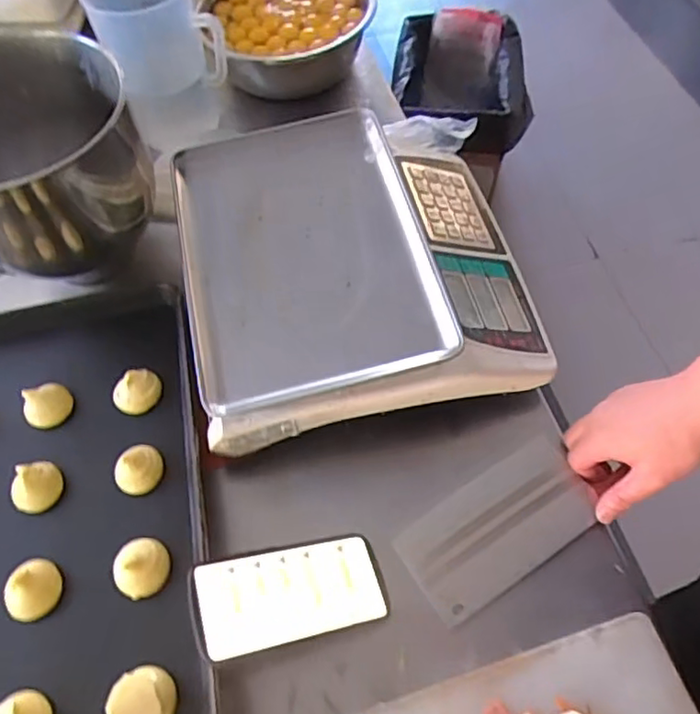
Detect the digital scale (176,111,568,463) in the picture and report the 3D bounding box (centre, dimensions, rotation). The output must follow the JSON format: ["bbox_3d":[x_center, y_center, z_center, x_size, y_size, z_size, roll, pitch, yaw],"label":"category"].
[{"bbox_3d":[0.008,-0.103,0.642,0.347,0.091,0.332,-13,61,-4],"label":"digital scale"}]

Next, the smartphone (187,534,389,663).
[{"bbox_3d":[-0.050,0.198,0.517,0.166,0.006,0.076,-1,57,-29],"label":"smartphone"}]

